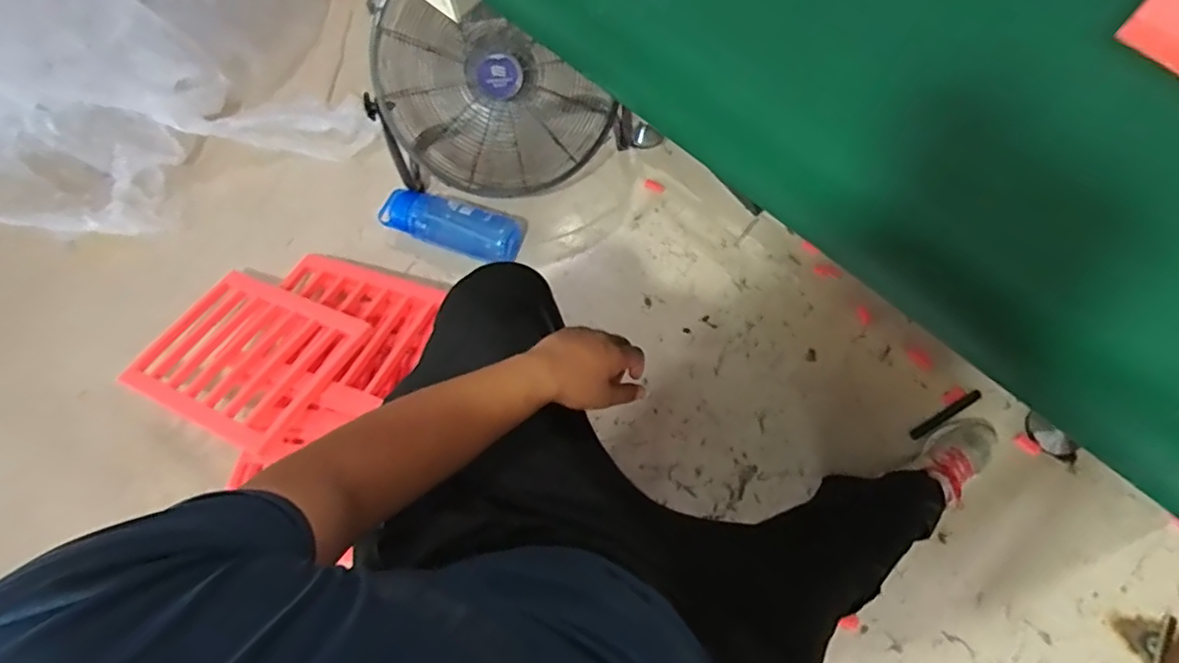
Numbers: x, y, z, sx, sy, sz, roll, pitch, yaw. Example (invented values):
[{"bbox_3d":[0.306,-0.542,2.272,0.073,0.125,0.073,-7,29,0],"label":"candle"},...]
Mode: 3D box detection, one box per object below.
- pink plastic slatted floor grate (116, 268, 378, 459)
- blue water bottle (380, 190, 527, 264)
[{"bbox_3d":[-0.627,0.039,1.123,0.384,0.034,0.293,19,60,20],"label":"pink plastic slatted floor grate"},{"bbox_3d":[-0.296,-0.225,1.301,0.291,0.081,0.091,18,75,6],"label":"blue water bottle"}]

